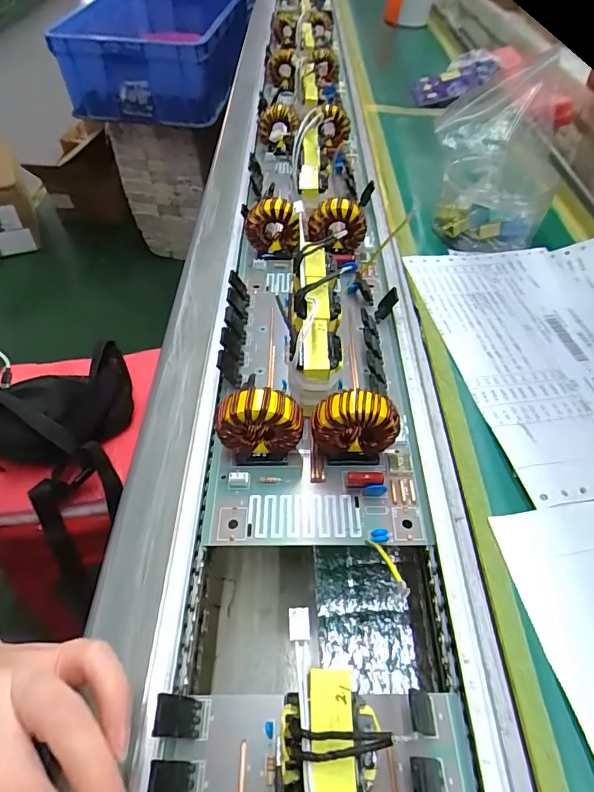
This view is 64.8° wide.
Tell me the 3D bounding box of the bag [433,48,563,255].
[{"bbox_3d":[0.177,-0.205,0.420,0.100,0.142,0.034,-7,20,13],"label":"bag"}]

